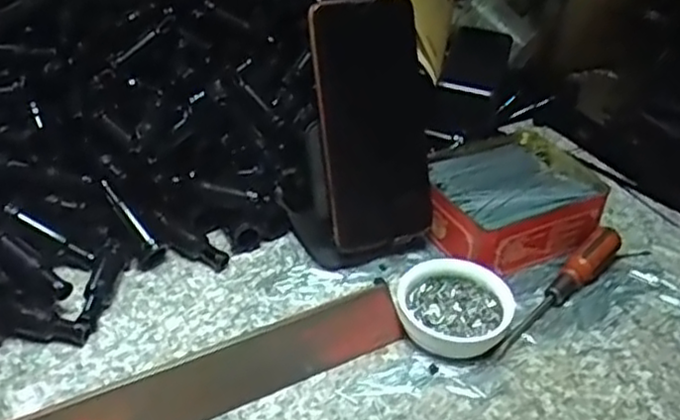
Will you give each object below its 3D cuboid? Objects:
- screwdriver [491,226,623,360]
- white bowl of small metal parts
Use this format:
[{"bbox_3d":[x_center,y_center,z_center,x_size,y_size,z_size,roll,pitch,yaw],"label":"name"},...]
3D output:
[{"bbox_3d":[0.148,0.052,0.485,0.019,0.025,0.144,31,45,32],"label":"screwdriver"},{"bbox_3d":[0.073,0.063,0.463,0.072,0.027,0.058,10,37,9],"label":"white bowl of small metal parts"}]

